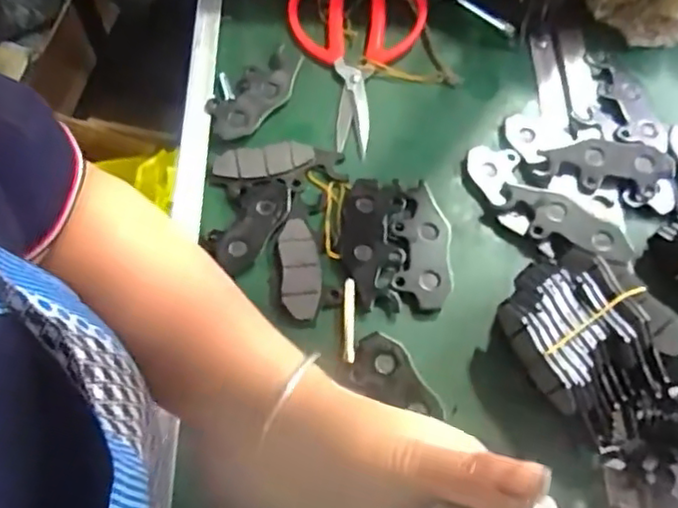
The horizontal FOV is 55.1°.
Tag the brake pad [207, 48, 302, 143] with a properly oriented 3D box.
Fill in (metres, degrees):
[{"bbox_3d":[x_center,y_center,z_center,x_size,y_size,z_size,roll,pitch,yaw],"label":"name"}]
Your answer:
[{"bbox_3d":[-0.061,-0.121,0.487,0.044,0.008,0.089,41,69,15],"label":"brake pad"}]

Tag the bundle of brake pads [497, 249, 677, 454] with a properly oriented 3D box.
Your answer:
[{"bbox_3d":[0.149,0.051,0.392,0.092,0.037,0.106,-37,71,-16],"label":"bundle of brake pads"}]

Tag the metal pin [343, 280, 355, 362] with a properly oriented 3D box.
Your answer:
[{"bbox_3d":[0.007,0.042,0.417,0.007,0.004,0.055,2,65,-3],"label":"metal pin"}]

